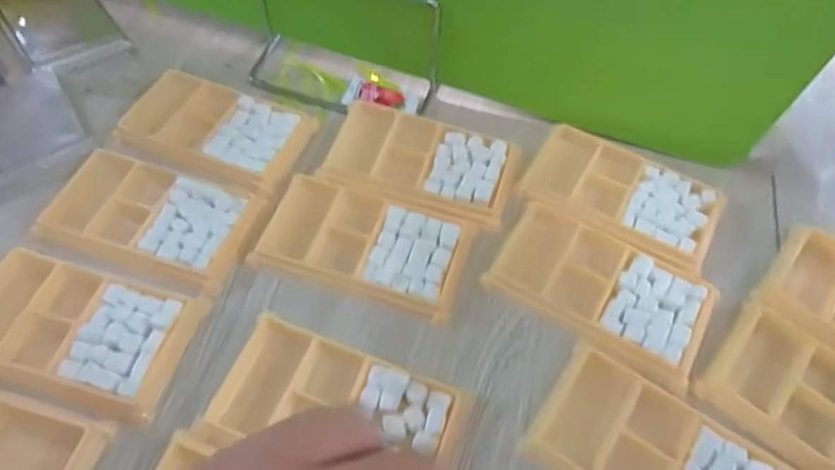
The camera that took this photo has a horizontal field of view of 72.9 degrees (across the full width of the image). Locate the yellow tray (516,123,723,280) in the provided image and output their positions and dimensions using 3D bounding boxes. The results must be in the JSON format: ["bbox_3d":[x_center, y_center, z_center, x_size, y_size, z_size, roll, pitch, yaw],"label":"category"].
[{"bbox_3d":[0.147,-0.029,0.409,0.133,0.011,0.077,28,59,15],"label":"yellow tray"}]

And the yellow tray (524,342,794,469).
[{"bbox_3d":[0.133,0.124,0.306,0.133,0.013,0.074,32,60,18],"label":"yellow tray"}]

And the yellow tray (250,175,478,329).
[{"bbox_3d":[-0.034,0.005,0.380,0.134,0.009,0.076,16,57,8],"label":"yellow tray"}]

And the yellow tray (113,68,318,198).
[{"bbox_3d":[-0.153,-0.081,0.432,0.133,0.014,0.079,21,58,11],"label":"yellow tray"}]

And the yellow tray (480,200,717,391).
[{"bbox_3d":[0.119,0.033,0.365,0.134,0.012,0.077,30,60,17],"label":"yellow tray"}]

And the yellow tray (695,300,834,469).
[{"bbox_3d":[0.238,0.102,0.320,0.131,0.012,0.075,39,63,21],"label":"yellow tray"}]

